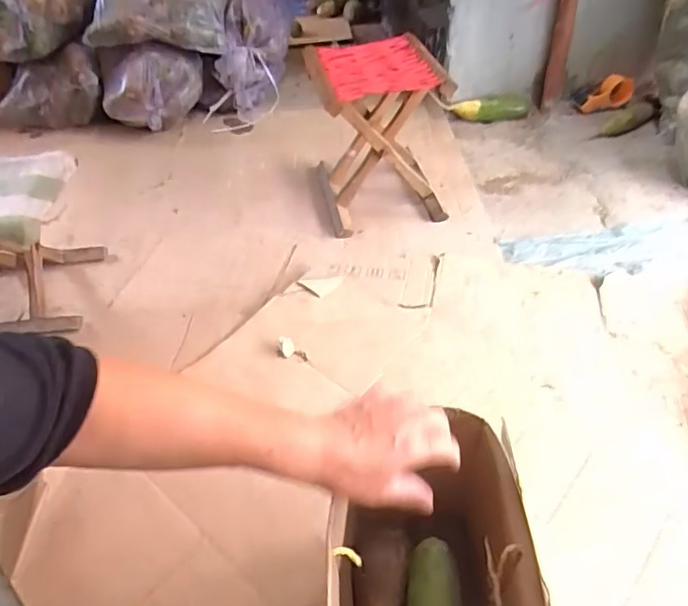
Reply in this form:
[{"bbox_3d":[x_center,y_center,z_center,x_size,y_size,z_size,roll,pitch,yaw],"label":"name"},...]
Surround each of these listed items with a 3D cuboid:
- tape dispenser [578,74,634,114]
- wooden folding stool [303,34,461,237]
[{"bbox_3d":[0.759,-0.596,1.562,0.160,0.068,0.058,-29,45,0],"label":"tape dispenser"},{"bbox_3d":[0.070,-0.382,1.219,0.246,0.313,0.317,-10,43,-5],"label":"wooden folding stool"}]

